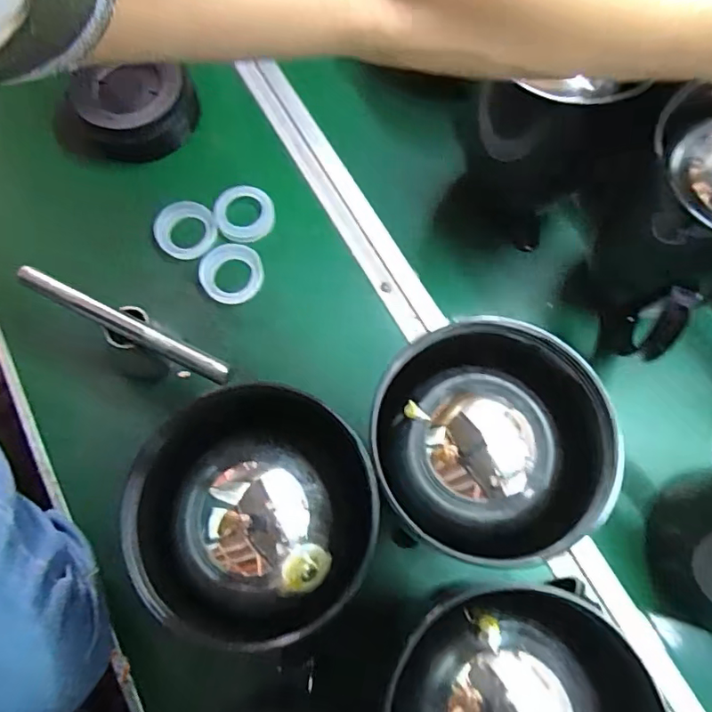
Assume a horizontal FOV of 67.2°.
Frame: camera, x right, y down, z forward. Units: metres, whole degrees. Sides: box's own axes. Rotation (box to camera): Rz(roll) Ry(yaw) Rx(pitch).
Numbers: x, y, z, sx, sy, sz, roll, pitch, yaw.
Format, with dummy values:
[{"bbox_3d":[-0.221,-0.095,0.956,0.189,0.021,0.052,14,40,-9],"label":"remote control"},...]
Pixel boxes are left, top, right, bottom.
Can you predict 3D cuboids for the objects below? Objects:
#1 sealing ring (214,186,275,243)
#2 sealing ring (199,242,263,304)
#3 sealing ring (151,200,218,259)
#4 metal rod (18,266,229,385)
[{"bbox_3d":[-0.109,-0.139,0.524,0.057,0.010,0.054,0,71,0],"label":"sealing ring"},{"bbox_3d":[-0.119,-0.079,0.513,0.058,0.012,0.056,0,71,0],"label":"sealing ring"},{"bbox_3d":[-0.165,-0.123,0.517,0.057,0.011,0.053,0,71,0],"label":"sealing ring"},{"bbox_3d":[-0.191,-0.026,0.435,0.197,0.009,0.017,25,73,8],"label":"metal rod"}]

